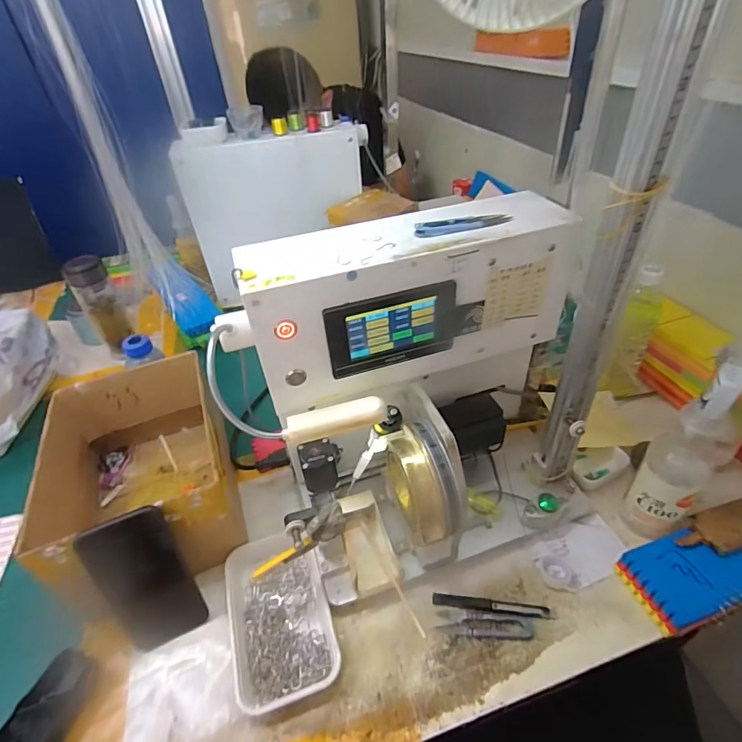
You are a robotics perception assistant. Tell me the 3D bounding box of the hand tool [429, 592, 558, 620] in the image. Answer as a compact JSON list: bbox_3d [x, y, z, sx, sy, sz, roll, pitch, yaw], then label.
[{"bbox_3d":[0.131,0.254,0.475,0.124,0.004,0.012,3,42,10],"label":"hand tool"}]

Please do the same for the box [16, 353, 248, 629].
[{"bbox_3d":[-0.289,0.128,0.566,0.187,0.138,0.290,-20,43,-15],"label":"box"}]

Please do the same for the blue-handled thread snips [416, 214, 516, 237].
[{"bbox_3d":[0.091,-0.144,0.428,0.096,0.008,0.023,-10,41,-6],"label":"blue-handled thread snips"}]

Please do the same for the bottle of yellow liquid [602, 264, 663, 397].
[{"bbox_3d":[0.367,-0.042,0.603,0.057,0.187,0.050,5,41,11],"label":"bottle of yellow liquid"}]

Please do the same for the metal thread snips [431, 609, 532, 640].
[{"bbox_3d":[0.120,0.269,0.463,0.098,0.004,0.023,1,41,8],"label":"metal thread snips"}]

